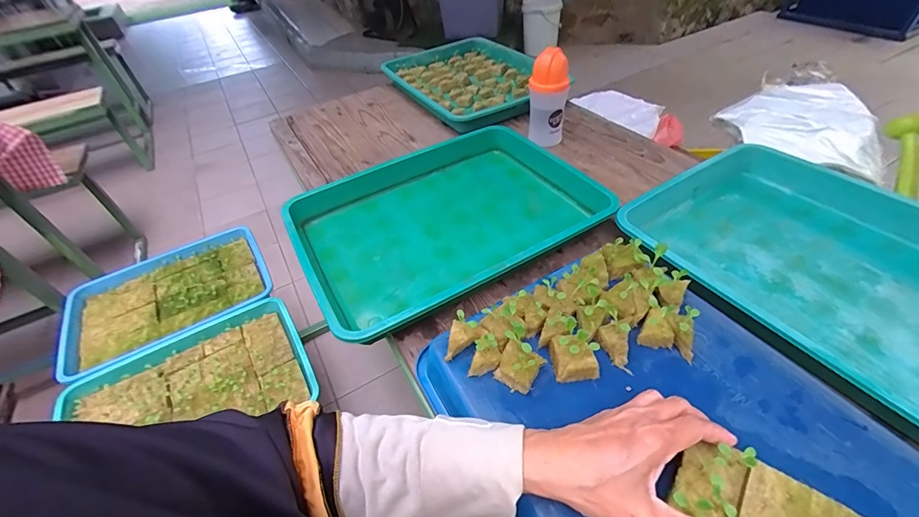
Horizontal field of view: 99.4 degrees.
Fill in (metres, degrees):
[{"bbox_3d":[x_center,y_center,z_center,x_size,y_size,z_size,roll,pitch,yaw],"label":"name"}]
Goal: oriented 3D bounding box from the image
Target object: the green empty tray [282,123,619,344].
[{"bbox_3d":[-0.022,-0.063,0.577,0.407,0.055,0.309,-24,49,-18],"label":"green empty tray"}]

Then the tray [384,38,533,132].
[{"bbox_3d":[0.024,-0.428,0.927,0.295,0.042,0.409,-26,50,-20],"label":"tray"}]

